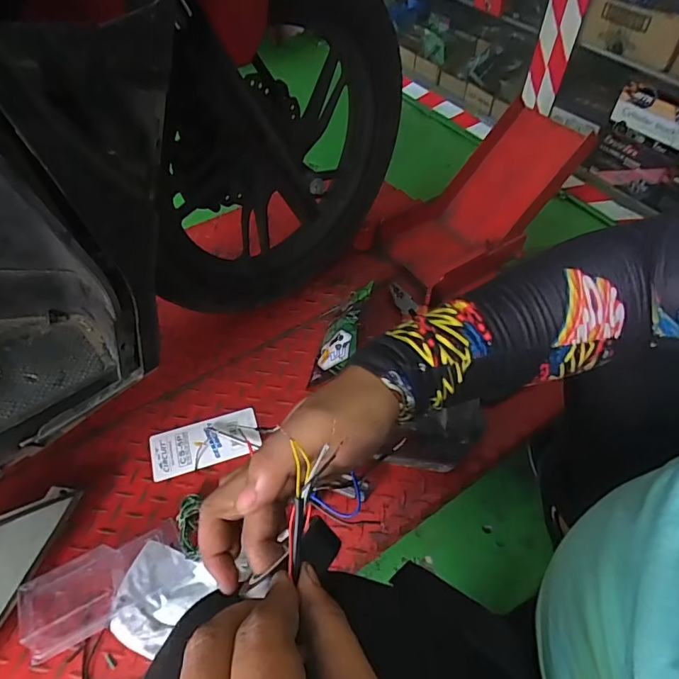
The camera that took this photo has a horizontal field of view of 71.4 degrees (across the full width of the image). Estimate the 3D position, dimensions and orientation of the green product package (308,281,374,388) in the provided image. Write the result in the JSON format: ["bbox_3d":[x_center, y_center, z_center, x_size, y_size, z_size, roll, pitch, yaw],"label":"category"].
[{"bbox_3d":[0.000,-0.008,0.708,0.019,0.106,0.148,32,56,-25],"label":"green product package"}]

